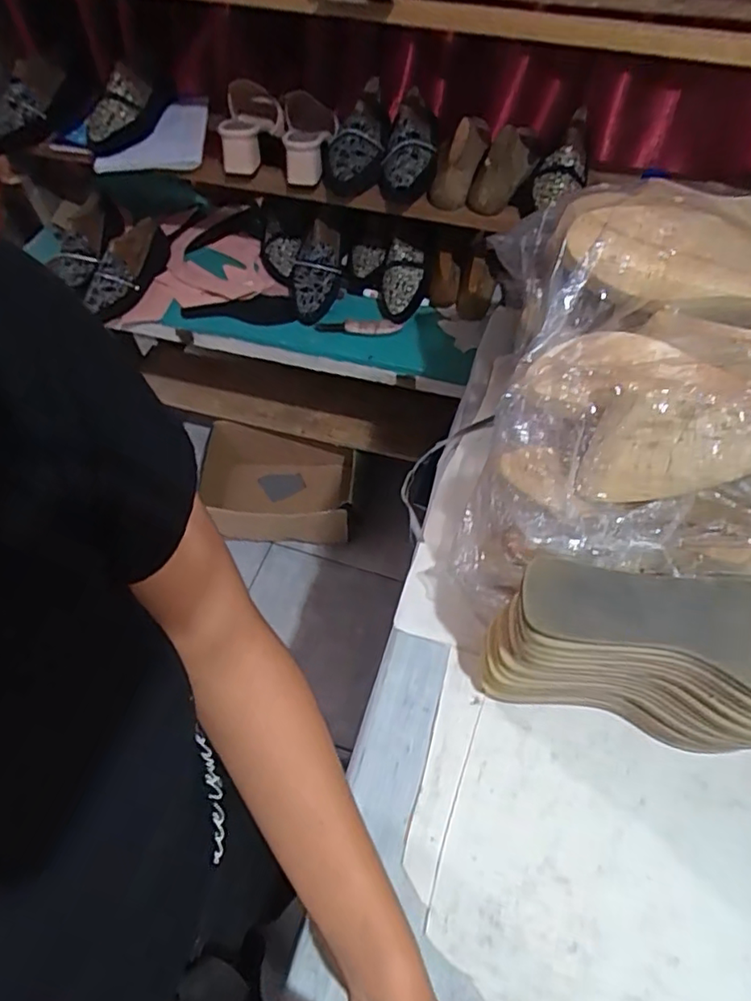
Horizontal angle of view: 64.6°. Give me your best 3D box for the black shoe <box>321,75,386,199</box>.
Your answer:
[{"bbox_3d":[-0.027,-0.580,0.932,0.093,0.079,0.257,4,56,2],"label":"black shoe"}]

